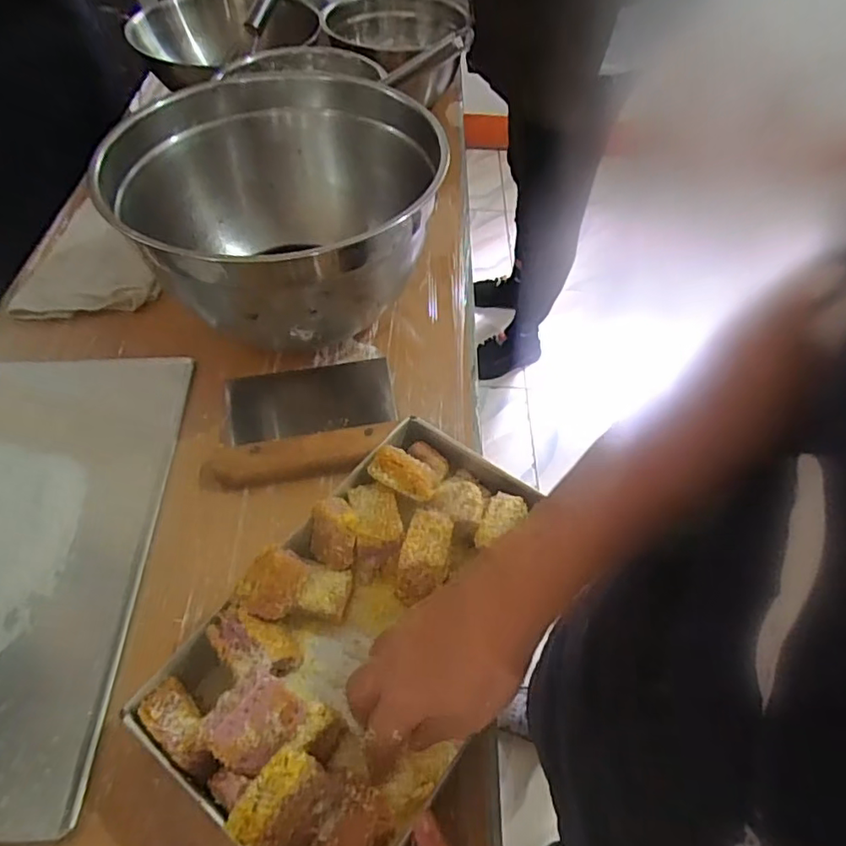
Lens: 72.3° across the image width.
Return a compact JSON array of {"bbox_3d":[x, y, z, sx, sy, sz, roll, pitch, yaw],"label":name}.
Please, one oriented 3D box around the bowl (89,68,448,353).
[{"bbox_3d":[-0.107,-0.178,0.518,0.249,0.154,0.264,1,54,-1],"label":"bowl"}]

